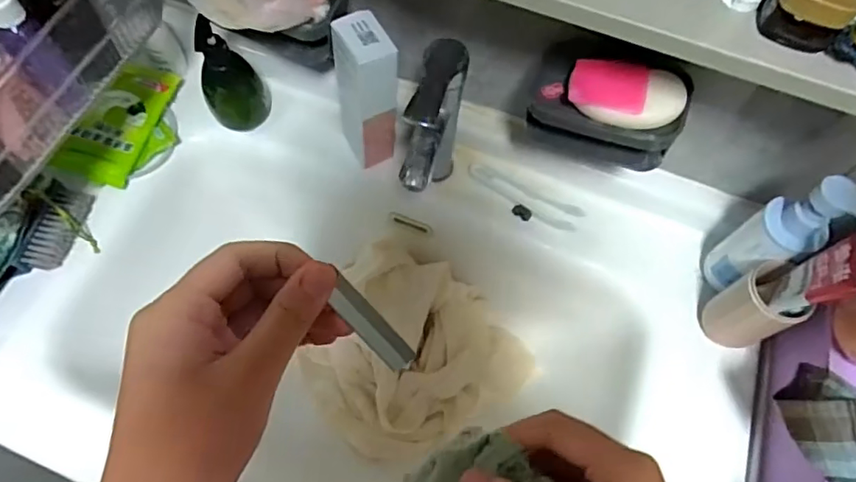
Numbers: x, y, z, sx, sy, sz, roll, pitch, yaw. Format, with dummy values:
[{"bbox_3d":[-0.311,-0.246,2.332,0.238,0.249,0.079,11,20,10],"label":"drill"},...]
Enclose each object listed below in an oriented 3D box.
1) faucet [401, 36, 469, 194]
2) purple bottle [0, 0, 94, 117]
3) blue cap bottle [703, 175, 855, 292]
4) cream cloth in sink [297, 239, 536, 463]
[{"bbox_3d":[0.005,-0.099,0.563,0.043,0.178,0.138,14,65,3],"label":"faucet"},{"bbox_3d":[-0.291,-0.144,0.413,0.031,0.119,0.028,-39,73,-19],"label":"purple bottle"},{"bbox_3d":[0.323,0.001,0.532,0.047,0.183,0.054,-20,67,-12],"label":"blue cap bottle"},{"bbox_3d":[-0.026,0.130,0.653,0.224,0.065,0.237,-39,87,6],"label":"cream cloth in sink"}]

